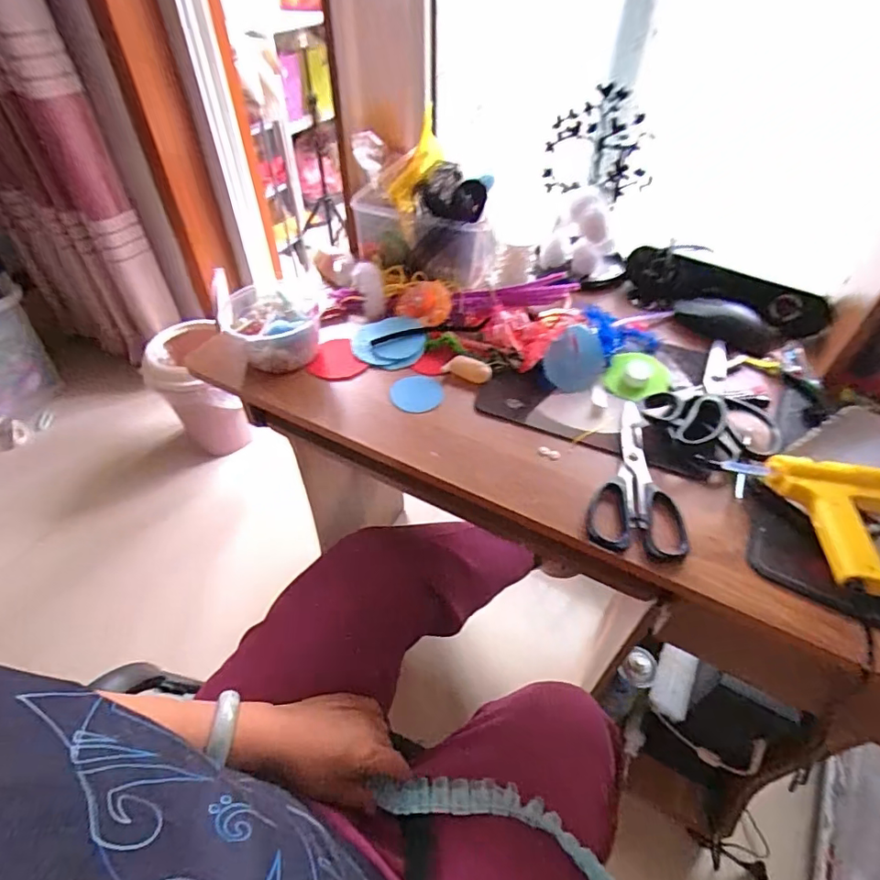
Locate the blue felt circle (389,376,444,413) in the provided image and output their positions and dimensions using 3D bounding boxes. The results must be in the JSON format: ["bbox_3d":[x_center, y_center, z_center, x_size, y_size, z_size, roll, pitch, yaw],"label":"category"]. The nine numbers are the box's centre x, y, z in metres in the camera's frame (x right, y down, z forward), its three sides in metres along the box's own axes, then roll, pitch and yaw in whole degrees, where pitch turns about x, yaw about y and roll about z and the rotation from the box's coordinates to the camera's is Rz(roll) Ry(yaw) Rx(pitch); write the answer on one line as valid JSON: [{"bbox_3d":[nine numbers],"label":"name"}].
[{"bbox_3d":[-0.027,-0.054,0.580,0.058,0.004,0.056,1,47,-1],"label":"blue felt circle"}]

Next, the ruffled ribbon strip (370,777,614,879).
[{"bbox_3d":[0.056,0.342,0.457,0.224,0.020,0.063,23,84,7],"label":"ruffled ribbon strip"}]

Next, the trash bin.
[{"bbox_3d":[-0.619,-0.114,1.341,0.196,0.284,0.222,-19,51,-18],"label":"trash bin"}]

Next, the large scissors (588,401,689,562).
[{"bbox_3d":[0.182,0.029,0.493,0.080,0.017,0.180,7,48,5],"label":"large scissors"}]

